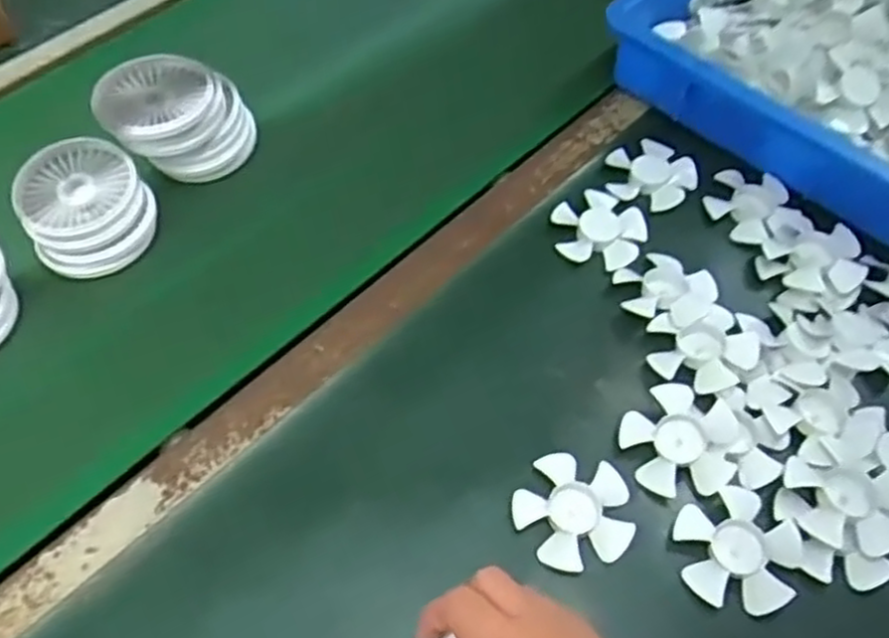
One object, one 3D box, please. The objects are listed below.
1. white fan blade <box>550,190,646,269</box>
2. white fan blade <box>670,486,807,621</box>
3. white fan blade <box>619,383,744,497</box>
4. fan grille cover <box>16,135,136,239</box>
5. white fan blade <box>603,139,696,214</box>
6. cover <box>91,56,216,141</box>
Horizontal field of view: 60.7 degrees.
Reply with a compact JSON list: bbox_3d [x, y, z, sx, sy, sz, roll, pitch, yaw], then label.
[{"bbox_3d":[0.119,-0.073,0.582,0.071,0.016,0.070,-1,55,2],"label":"white fan blade"},{"bbox_3d":[0.171,0.135,0.444,0.067,0.013,0.068,-1,55,2],"label":"white fan blade"},{"bbox_3d":[0.149,0.075,0.479,0.070,0.017,0.067,-1,55,2],"label":"white fan blade"},{"bbox_3d":[-0.280,-0.103,0.580,0.087,0.016,0.088,-17,56,-9],"label":"fan grille cover"},{"bbox_3d":[0.166,-0.118,0.613,0.071,0.009,0.065,-1,55,2],"label":"white fan blade"},{"bbox_3d":[-0.223,-0.172,0.585,0.086,0.016,0.080,-17,57,-10],"label":"cover"}]

